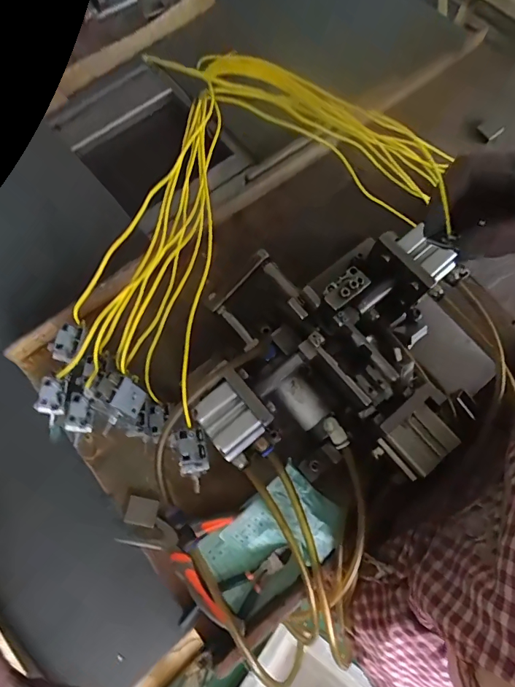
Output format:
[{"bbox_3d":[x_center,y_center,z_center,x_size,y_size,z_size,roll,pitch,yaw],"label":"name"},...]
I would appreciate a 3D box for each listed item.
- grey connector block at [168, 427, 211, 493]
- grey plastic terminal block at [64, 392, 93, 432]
[{"bbox_3d":[-0.057,0.101,0.365,0.029,0.012,0.052,-16,75,-3],"label":"grey connector block"},{"bbox_3d":[-0.178,0.069,0.419,0.025,0.016,0.038,11,93,-21],"label":"grey plastic terminal block"}]

